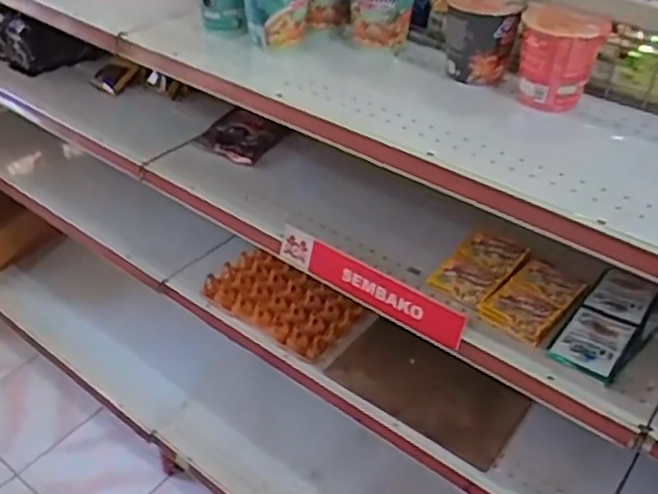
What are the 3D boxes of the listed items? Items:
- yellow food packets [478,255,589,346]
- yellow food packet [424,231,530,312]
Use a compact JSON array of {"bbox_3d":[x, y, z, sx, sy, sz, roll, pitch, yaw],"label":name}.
[{"bbox_3d":[0.290,0.071,0.974,0.092,0.024,0.169,30,47,31],"label":"yellow food packets"},{"bbox_3d":[0.221,0.030,1.019,0.090,0.021,0.161,30,47,31],"label":"yellow food packet"}]

